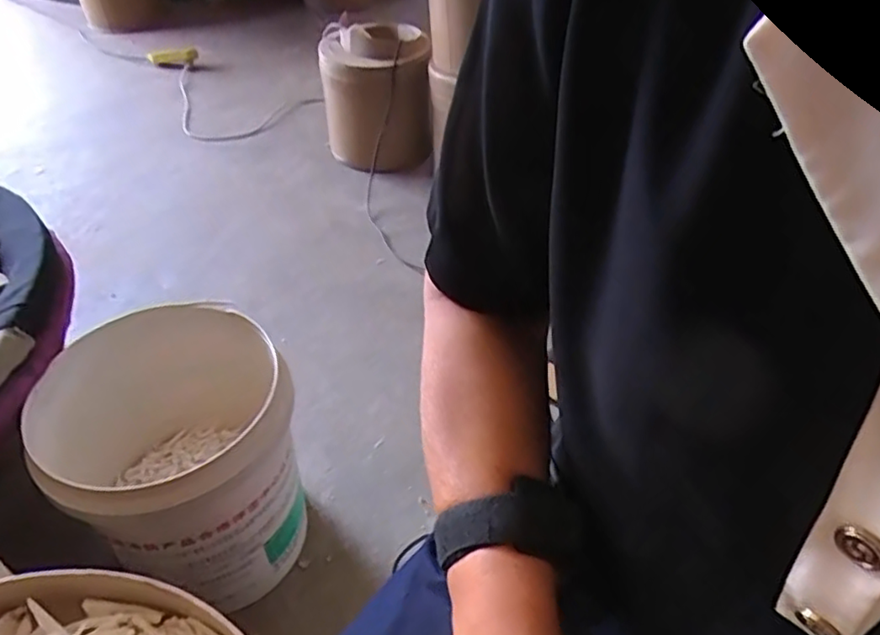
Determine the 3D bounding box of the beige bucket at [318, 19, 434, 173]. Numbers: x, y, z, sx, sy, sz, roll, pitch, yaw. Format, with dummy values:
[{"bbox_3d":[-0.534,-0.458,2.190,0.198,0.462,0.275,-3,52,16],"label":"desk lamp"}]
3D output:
[{"bbox_3d":[-0.140,-0.501,1.475,0.239,0.284,0.210,-5,43,-5],"label":"beige bucket"}]

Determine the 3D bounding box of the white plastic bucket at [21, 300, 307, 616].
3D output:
[{"bbox_3d":[-0.336,0.206,0.874,0.292,0.354,0.276,0,43,0],"label":"white plastic bucket"}]

